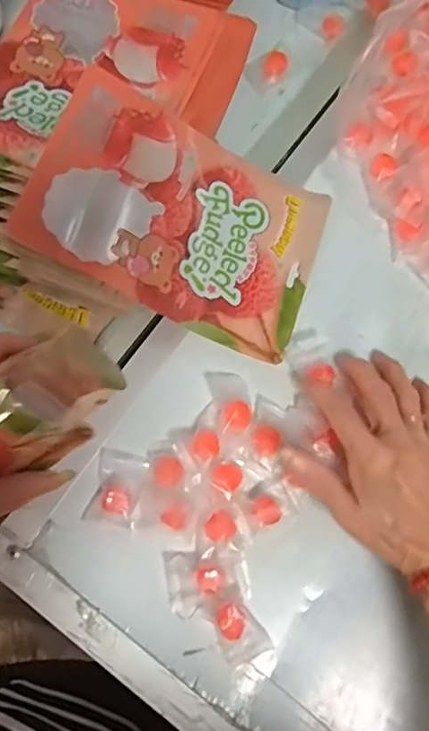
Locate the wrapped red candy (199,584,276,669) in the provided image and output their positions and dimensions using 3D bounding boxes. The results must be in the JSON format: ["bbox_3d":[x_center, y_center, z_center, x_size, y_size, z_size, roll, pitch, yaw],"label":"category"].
[{"bbox_3d":[0.013,0.178,0.357,0.032,0.015,0.050,-34,79,-7],"label":"wrapped red candy"}]

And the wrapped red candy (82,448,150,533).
[{"bbox_3d":[-0.070,0.088,0.381,0.037,0.014,0.051,12,77,3],"label":"wrapped red candy"}]

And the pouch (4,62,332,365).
[{"bbox_3d":[-0.020,-0.111,0.396,0.211,0.018,0.151,25,70,-20],"label":"pouch"}]

